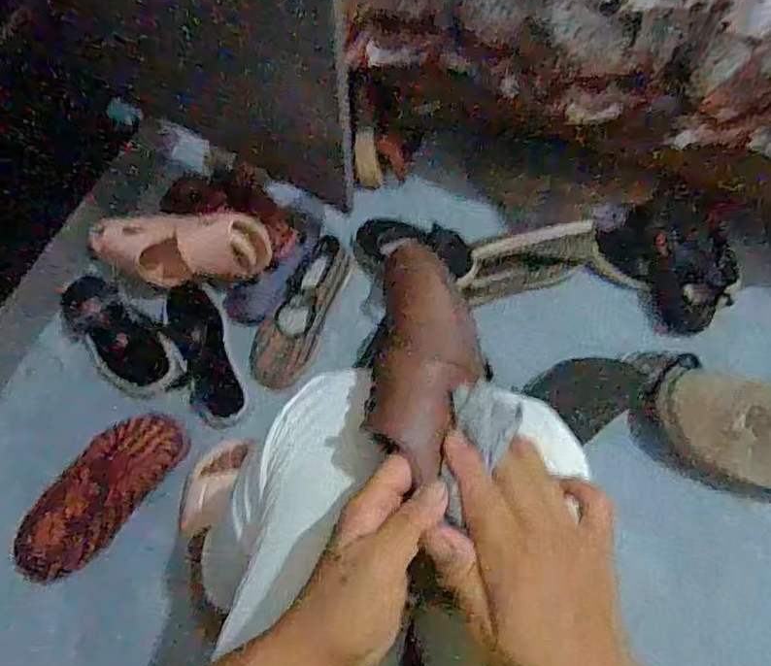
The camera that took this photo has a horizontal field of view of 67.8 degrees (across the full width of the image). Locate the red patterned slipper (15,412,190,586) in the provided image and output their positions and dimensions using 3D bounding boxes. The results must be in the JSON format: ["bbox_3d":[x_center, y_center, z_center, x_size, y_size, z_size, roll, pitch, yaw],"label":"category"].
[{"bbox_3d":[-0.366,0.204,0.727,0.098,0.046,0.243,38,71,15],"label":"red patterned slipper"}]

